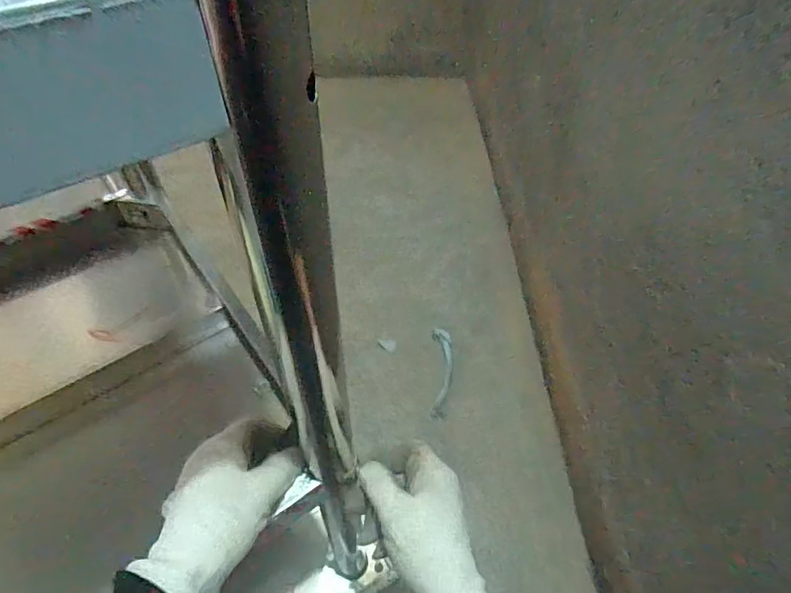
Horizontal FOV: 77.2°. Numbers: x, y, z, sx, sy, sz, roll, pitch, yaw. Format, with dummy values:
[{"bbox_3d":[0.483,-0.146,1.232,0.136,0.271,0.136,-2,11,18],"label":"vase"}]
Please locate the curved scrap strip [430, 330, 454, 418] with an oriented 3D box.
[{"bbox_3d":[0.081,0.127,0.854,0.038,0.004,0.173,4,51,2],"label":"curved scrap strip"}]

